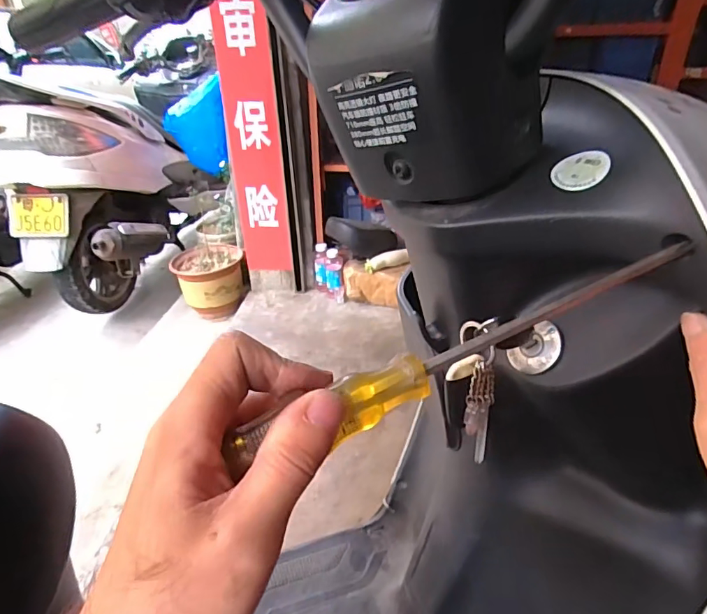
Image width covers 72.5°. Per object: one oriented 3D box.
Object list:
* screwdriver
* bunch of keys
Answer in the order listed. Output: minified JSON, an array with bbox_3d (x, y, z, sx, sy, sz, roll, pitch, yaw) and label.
[{"bbox_3d":[0.052,0.018,0.212,0.222,0.019,0.019,-23,35,-10],"label":"screwdriver"},{"bbox_3d":[0.076,0.060,0.317,0.033,0.108,0.017,-2,31,-1],"label":"bunch of keys"}]

